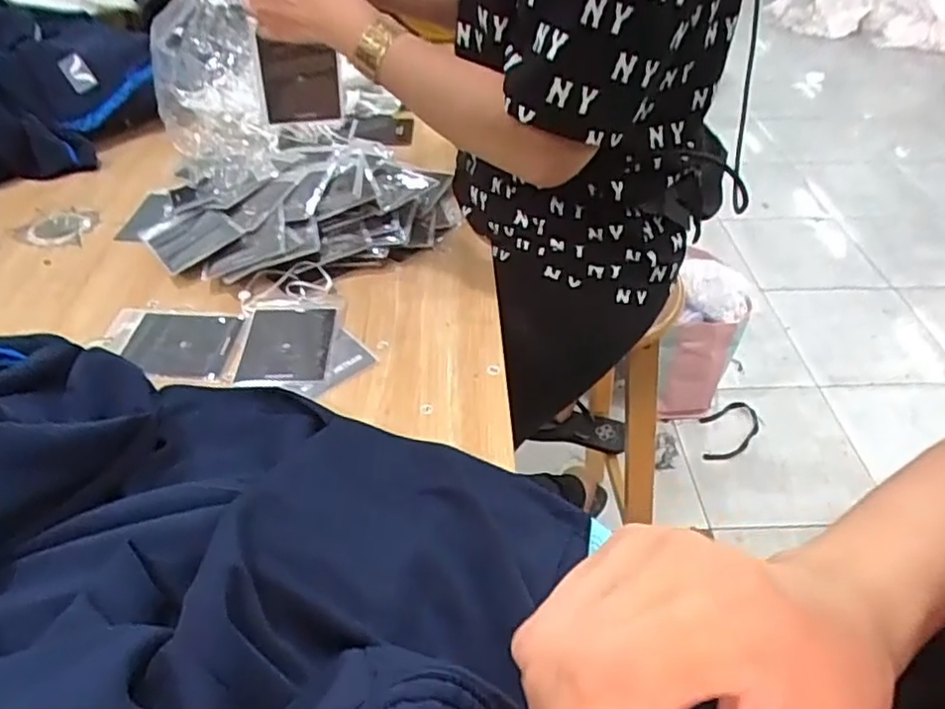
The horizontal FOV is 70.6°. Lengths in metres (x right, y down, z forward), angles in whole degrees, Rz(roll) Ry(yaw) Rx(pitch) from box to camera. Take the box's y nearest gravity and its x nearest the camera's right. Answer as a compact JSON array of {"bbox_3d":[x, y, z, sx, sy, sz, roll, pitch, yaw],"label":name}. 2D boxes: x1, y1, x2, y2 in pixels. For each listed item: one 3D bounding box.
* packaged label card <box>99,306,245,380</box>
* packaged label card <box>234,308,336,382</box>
[{"bbox_3d":[-0.282,-0.011,0.628,0.130,0.010,0.085,3,49,9],"label":"packaged label card"},{"bbox_3d":[-0.173,-0.011,0.623,0.080,0.004,0.101,-1,43,-3],"label":"packaged label card"}]

